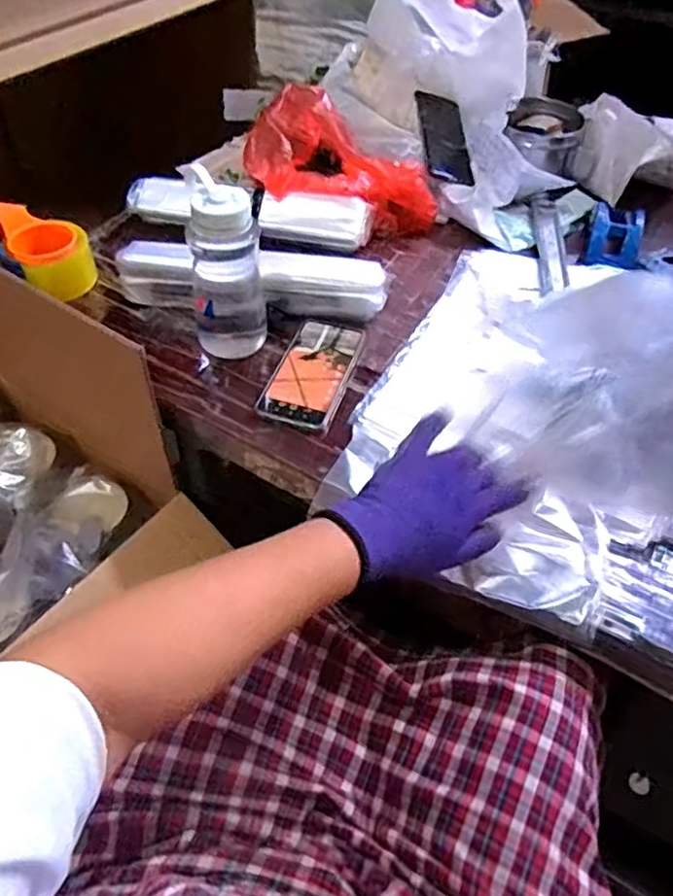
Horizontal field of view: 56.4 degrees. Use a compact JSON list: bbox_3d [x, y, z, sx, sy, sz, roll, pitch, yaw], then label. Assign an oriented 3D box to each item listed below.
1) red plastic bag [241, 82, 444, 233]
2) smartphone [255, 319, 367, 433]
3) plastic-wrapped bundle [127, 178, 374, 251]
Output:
[{"bbox_3d":[0.014,-0.380,0.860,0.267,0.100,0.153,28,53,-3],"label":"red plastic bag"},{"bbox_3d":[-0.026,-0.089,0.698,0.080,0.010,0.161,14,51,10],"label":"smartphone"},{"bbox_3d":[-0.120,-0.318,0.849,0.331,0.054,0.074,10,51,7],"label":"plastic-wrapped bundle"}]

